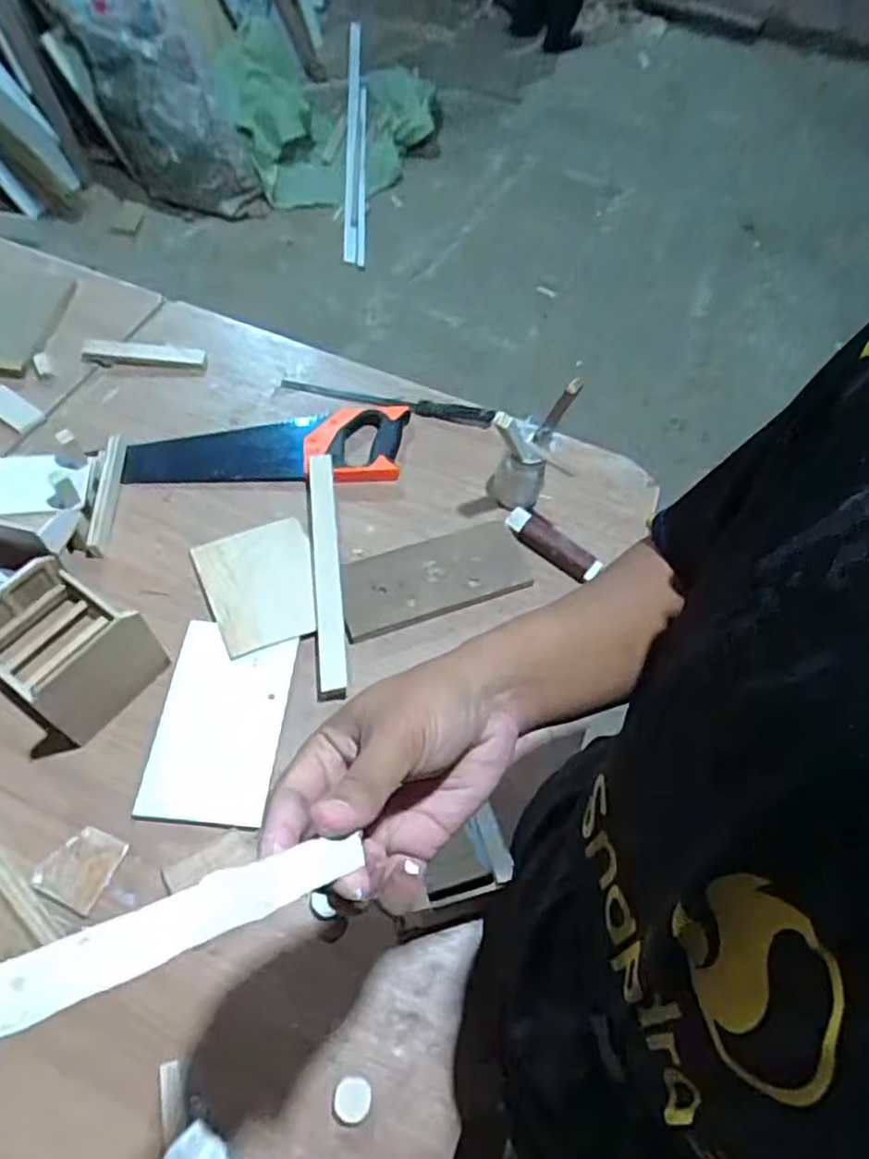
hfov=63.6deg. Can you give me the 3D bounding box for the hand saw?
[{"bbox_3d":[-0.217,-0.182,0.931,0.350,0.017,0.127,-1,58,-5],"label":"hand saw"}]

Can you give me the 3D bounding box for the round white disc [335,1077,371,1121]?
[{"bbox_3d":[-0.067,0.424,0.571,0.029,0.004,0.029,2,58,-3],"label":"round white disc"}]

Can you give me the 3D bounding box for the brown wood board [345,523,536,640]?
[{"bbox_3d":[0.001,-0.008,0.837,0.230,0.012,0.106,-17,61,-15],"label":"brown wood board"}]

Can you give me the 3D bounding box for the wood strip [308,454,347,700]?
[{"bbox_3d":[-0.125,-0.015,0.809,0.032,0.019,0.315,-4,58,-7],"label":"wood strip"}]

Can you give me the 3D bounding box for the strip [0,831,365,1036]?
[{"bbox_3d":[-0.080,0.107,0.219,0.139,0.006,0.018,-3,51,-47],"label":"strip"}]

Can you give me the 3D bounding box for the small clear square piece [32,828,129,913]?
[{"bbox_3d":[-0.326,0.263,0.646,0.060,0.009,0.063,23,59,9],"label":"small clear square piece"}]

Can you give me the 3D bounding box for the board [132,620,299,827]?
[{"bbox_3d":[-0.220,0.144,0.721,0.121,0.010,0.199,6,58,-1],"label":"board"}]

